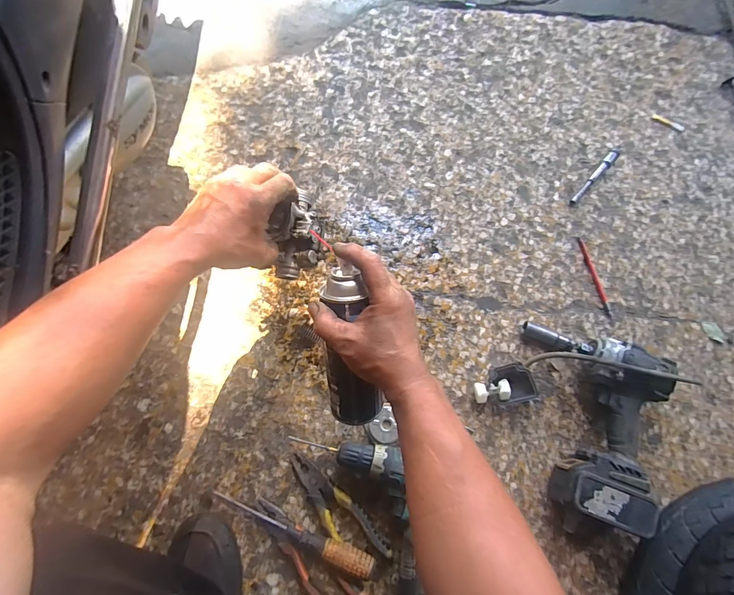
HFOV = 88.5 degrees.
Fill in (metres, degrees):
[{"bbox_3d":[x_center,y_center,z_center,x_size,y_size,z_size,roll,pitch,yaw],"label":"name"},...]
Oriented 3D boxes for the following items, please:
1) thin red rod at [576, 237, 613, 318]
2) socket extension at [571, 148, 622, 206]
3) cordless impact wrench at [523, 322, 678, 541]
[{"bbox_3d":[0.392,-0.037,0.648,0.013,0.005,0.145,-13,76,-3],"label":"thin red rod"},{"bbox_3d":[0.417,-0.220,0.688,0.018,0.016,0.136,41,79,10],"label":"socket extension"},{"bbox_3d":[0.328,0.189,0.551,0.189,0.082,0.267,11,76,3],"label":"cordless impact wrench"}]

